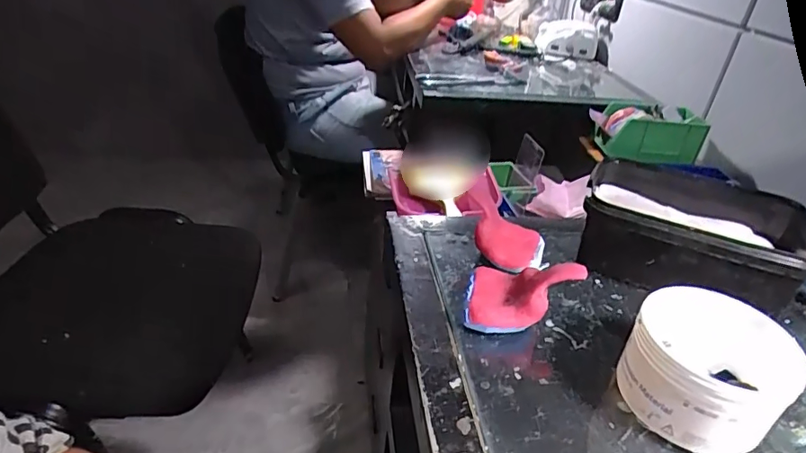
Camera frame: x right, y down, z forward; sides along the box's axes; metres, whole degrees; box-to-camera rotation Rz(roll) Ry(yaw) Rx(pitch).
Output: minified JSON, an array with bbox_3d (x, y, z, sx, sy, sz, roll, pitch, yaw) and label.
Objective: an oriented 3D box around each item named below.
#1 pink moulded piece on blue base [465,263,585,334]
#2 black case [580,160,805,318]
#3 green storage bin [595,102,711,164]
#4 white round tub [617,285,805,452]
[{"bbox_3d":[0.089,0.045,0.388,0.082,0.056,0.067,5,32,-1],"label":"pink moulded piece on blue base"},{"bbox_3d":[0.259,0.006,0.464,0.173,0.071,0.139,19,34,19],"label":"black case"},{"bbox_3d":[0.441,-0.163,0.898,0.172,0.085,0.075,1,33,-9],"label":"green storage bin"},{"bbox_3d":[0.186,0.091,0.317,0.073,0.070,0.087,-16,38,-30],"label":"white round tub"}]

